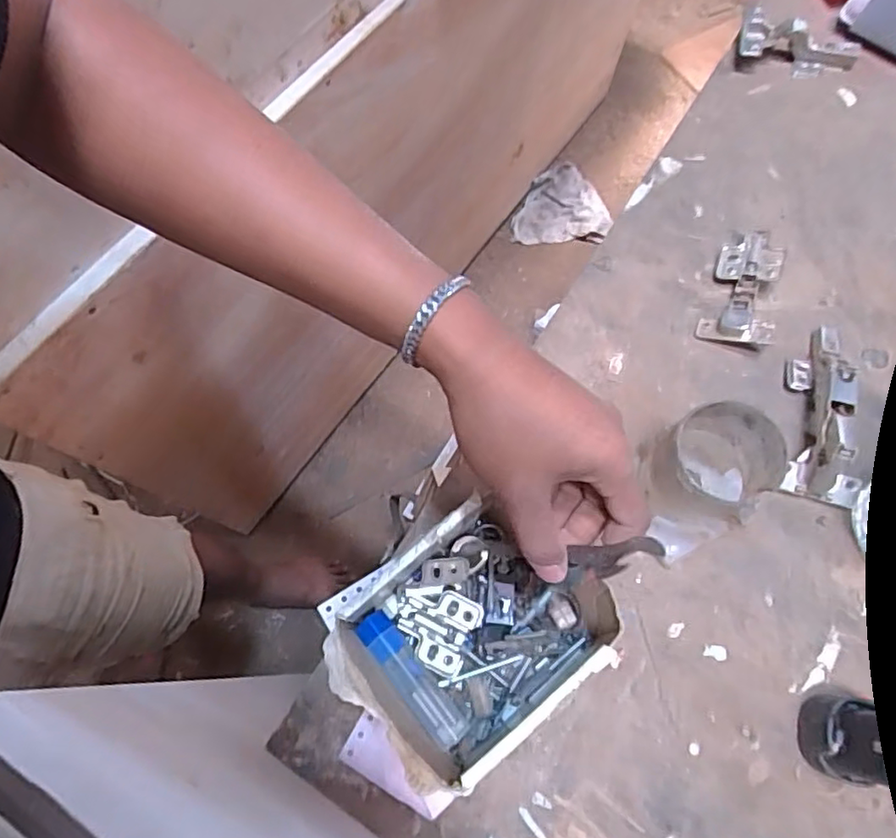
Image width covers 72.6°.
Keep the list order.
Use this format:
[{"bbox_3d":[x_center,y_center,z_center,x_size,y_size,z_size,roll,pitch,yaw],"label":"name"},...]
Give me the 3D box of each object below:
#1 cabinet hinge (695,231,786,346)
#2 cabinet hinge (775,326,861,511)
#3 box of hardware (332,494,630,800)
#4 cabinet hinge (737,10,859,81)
[{"bbox_3d":[0.254,-0.112,0.515,0.054,0.030,0.102,20,72,7],"label":"cabinet hinge"},{"bbox_3d":[0.296,-0.013,0.472,0.058,0.047,0.150,15,71,5],"label":"cabinet hinge"},{"bbox_3d":[0.008,0.143,0.395,0.141,0.090,0.118,-39,75,-12],"label":"box of hardware"},{"bbox_3d":[0.342,-0.366,0.598,0.110,0.031,0.049,24,73,8],"label":"cabinet hinge"}]

